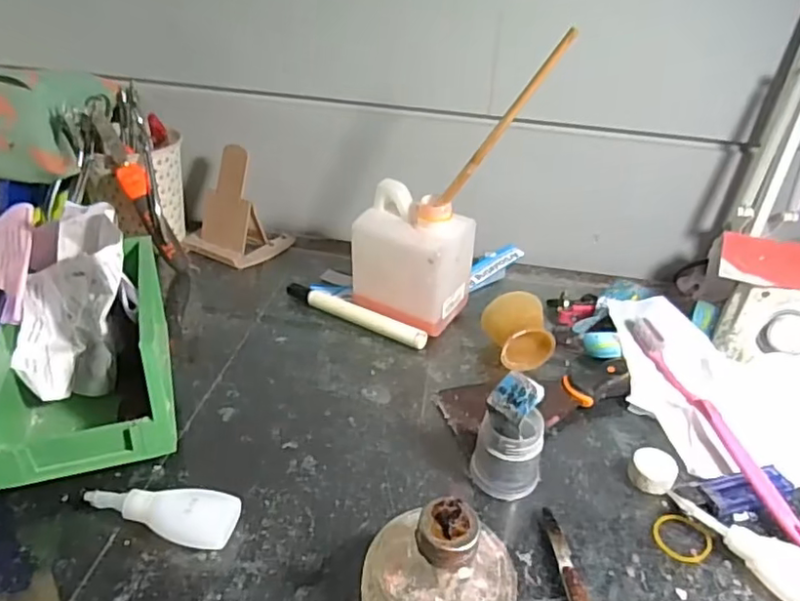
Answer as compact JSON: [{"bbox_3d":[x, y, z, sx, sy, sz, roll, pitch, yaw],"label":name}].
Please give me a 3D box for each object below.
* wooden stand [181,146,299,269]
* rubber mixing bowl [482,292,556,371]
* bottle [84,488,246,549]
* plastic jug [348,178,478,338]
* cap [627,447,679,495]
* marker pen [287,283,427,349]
[{"bbox_3d":[-0.171,-0.099,0.625,0.090,0.094,0.079,17,34,19],"label":"wooden stand"},{"bbox_3d":[0.097,0.026,0.505,0.045,0.043,0.057,-6,34,-15],"label":"rubber mixing bowl"},{"bbox_3d":[-0.138,0.125,0.352,0.085,0.020,0.034,7,33,5],"label":"bottle"},{"bbox_3d":[0.011,-0.037,0.531,0.089,0.118,0.063,20,36,23],"label":"plastic jug"},{"bbox_3d":[0.168,0.114,0.405,0.029,0.017,0.028,3,32,-2],"label":"cap"},{"bbox_3d":[-0.041,0.012,0.542,0.145,0.017,0.016,20,36,23],"label":"marker pen"}]

